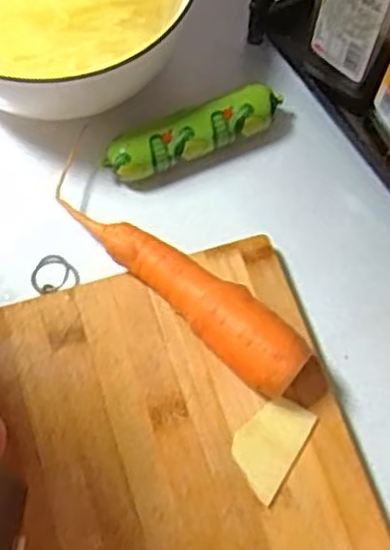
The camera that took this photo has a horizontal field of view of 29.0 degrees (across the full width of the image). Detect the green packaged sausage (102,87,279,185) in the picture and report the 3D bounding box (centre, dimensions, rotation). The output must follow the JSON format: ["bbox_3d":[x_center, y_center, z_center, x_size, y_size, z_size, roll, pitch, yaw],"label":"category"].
[{"bbox_3d":[0.001,-0.095,0.524,0.126,0.040,0.030,-26,71,-12],"label":"green packaged sausage"}]

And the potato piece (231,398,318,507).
[{"bbox_3d":[0.043,0.098,0.438,0.035,0.004,0.056,30,70,10],"label":"potato piece"}]

